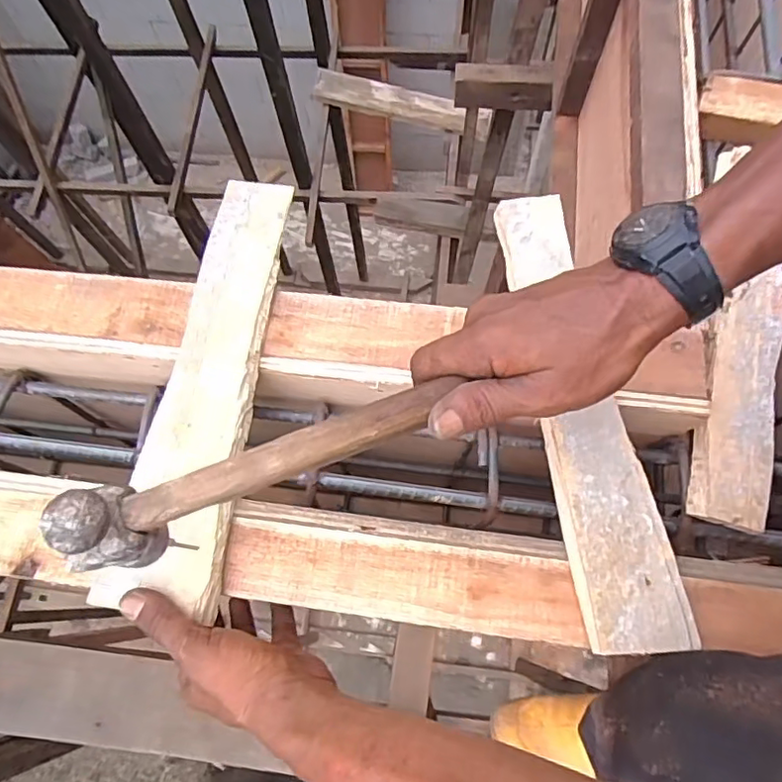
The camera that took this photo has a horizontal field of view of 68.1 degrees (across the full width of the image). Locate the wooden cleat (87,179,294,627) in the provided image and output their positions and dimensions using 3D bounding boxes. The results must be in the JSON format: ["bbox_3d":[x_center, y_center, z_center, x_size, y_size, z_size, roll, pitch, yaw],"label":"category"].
[{"bbox_3d":[-0.136,-0.015,0.437,0.071,0.019,0.333,5,70,4],"label":"wooden cleat"}]

